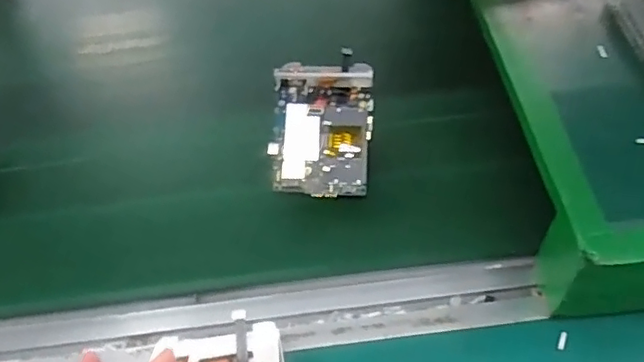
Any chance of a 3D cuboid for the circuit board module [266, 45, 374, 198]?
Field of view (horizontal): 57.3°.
[{"bbox_3d":[0.001,-0.044,0.449,0.072,0.023,0.111,3,80,4],"label":"circuit board module"}]

